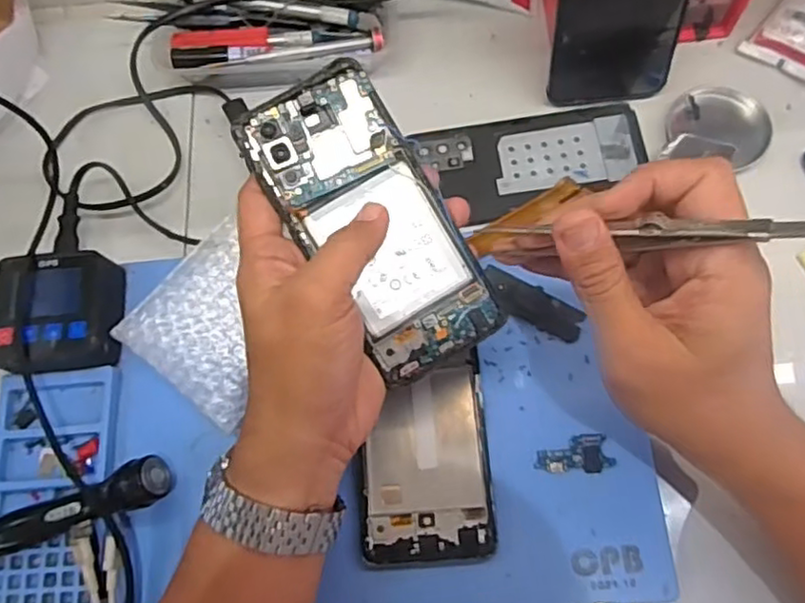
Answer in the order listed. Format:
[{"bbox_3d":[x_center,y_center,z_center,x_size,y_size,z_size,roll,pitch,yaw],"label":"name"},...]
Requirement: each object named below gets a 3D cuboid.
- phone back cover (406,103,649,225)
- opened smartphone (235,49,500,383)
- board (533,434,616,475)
[{"bbox_3d":[0.088,-0.097,0.442,0.145,0.004,0.070,-11,69,-1],"label":"phone back cover"},{"bbox_3d":[-0.015,-0.041,0.336,0.072,0.011,0.157,-33,93,-9],"label":"opened smartphone"},{"bbox_3d":[0.096,0.086,0.368,0.042,0.004,0.021,-6,69,1],"label":"board"}]

